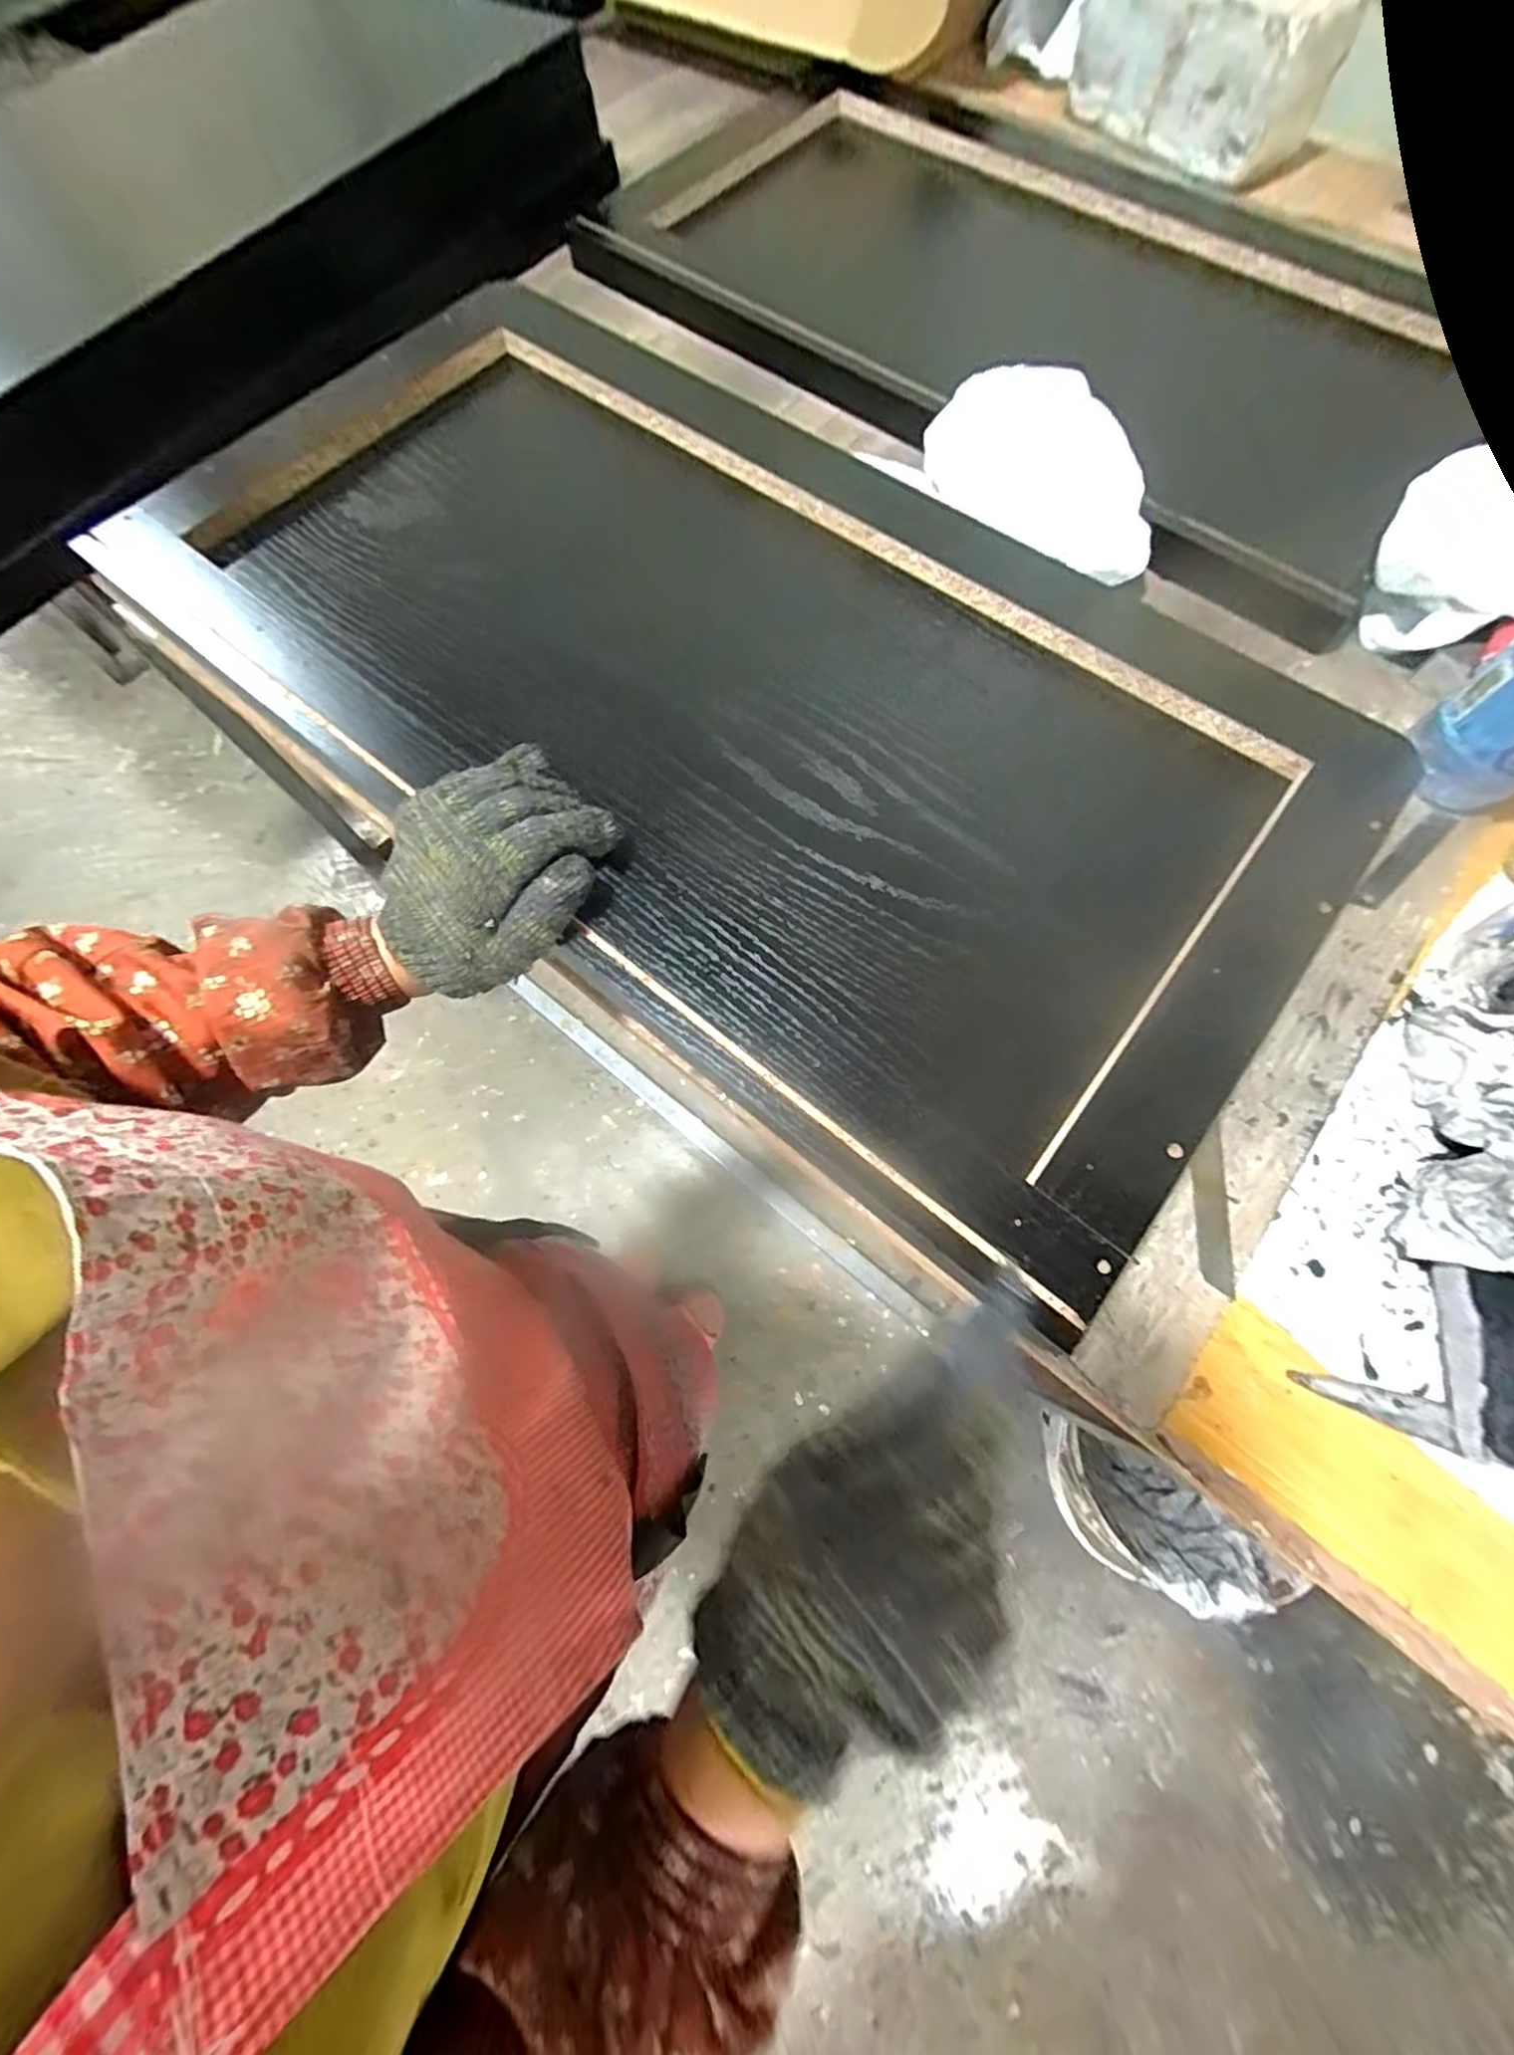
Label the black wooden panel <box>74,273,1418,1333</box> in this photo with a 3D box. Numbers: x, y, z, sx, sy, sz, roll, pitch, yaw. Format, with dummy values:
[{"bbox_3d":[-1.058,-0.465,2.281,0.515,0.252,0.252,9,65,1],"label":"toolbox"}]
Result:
[{"bbox_3d":[-0.029,-0.229,0.424,0.735,0.036,0.386,38,76,14],"label":"black wooden panel"}]

